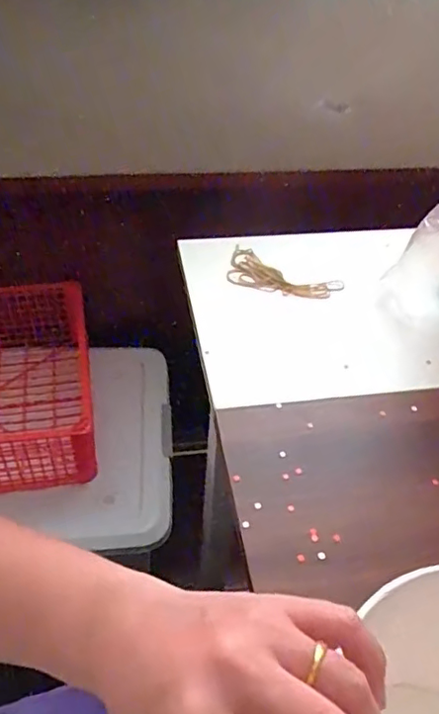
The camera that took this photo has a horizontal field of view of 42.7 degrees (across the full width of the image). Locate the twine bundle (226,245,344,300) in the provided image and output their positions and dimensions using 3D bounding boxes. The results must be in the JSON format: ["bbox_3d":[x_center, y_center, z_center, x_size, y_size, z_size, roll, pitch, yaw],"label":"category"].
[{"bbox_3d":[0.080,-0.100,0.686,0.134,0.030,0.070,10,44,7],"label":"twine bundle"}]

